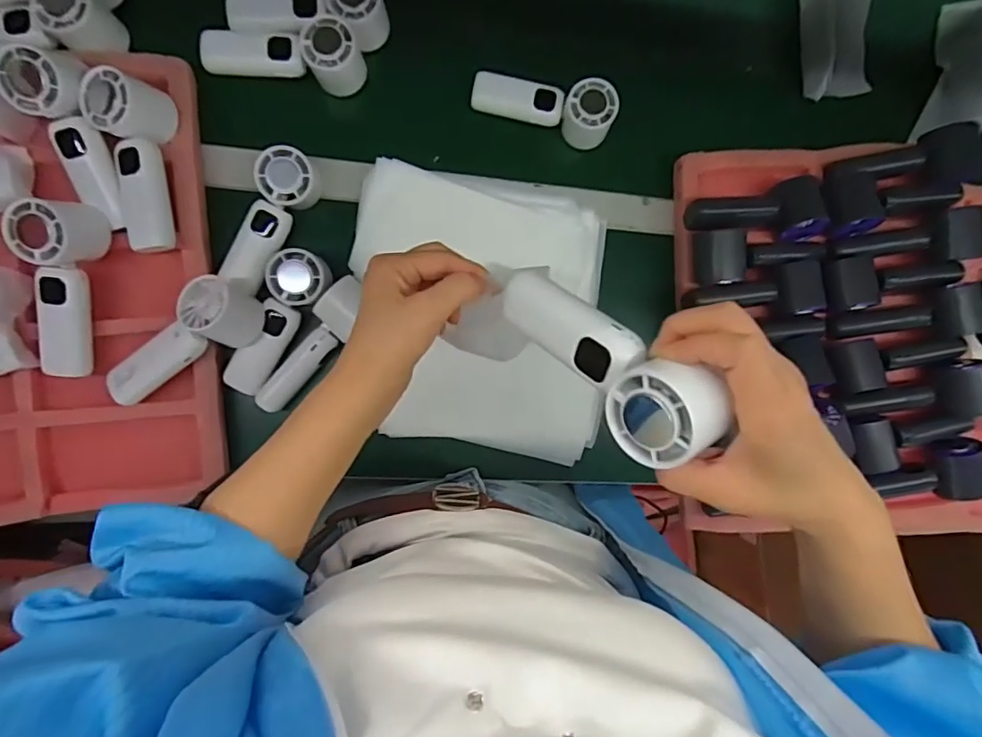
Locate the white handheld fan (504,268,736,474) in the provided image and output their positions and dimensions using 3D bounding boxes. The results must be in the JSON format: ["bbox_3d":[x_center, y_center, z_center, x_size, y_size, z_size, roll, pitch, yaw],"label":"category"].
[{"bbox_3d":[0.060,-0.009,0.303,0.045,0.041,0.151,-39,55,-6],"label":"white handheld fan"}]

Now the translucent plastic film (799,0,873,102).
[{"bbox_3d":[0.406,-0.432,0.628,0.070,0.066,0.209,-13,94,-9],"label":"translucent plastic film"}]

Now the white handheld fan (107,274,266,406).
[{"bbox_3d":[-0.285,-0.018,0.501,0.067,0.051,0.149,42,85,-8],"label":"white handheld fan"}]

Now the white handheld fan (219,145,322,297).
[{"bbox_3d":[-0.222,-0.148,0.535,0.048,0.055,0.142,28,87,-9],"label":"white handheld fan"}]

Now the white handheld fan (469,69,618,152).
[{"bbox_3d":[0.058,-0.288,0.597,0.152,0.059,0.054,12,90,3],"label":"white handheld fan"}]

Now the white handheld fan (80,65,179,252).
[{"bbox_3d":[-0.328,-0.186,0.492,0.063,0.047,0.151,1,92,-9],"label":"white handheld fan"}]

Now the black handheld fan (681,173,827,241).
[{"bbox_3d":[0.292,-0.167,0.590,0.142,0.039,0.061,-11,94,-9],"label":"black handheld fan"}]

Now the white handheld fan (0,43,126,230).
[{"bbox_3d":[-0.374,-0.202,0.481,0.056,0.043,0.148,-16,113,-8],"label":"white handheld fan"}]

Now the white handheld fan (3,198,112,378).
[{"bbox_3d":[-0.387,-0.070,0.483,0.055,0.047,0.154,7,103,-10],"label":"white handheld fan"}]

